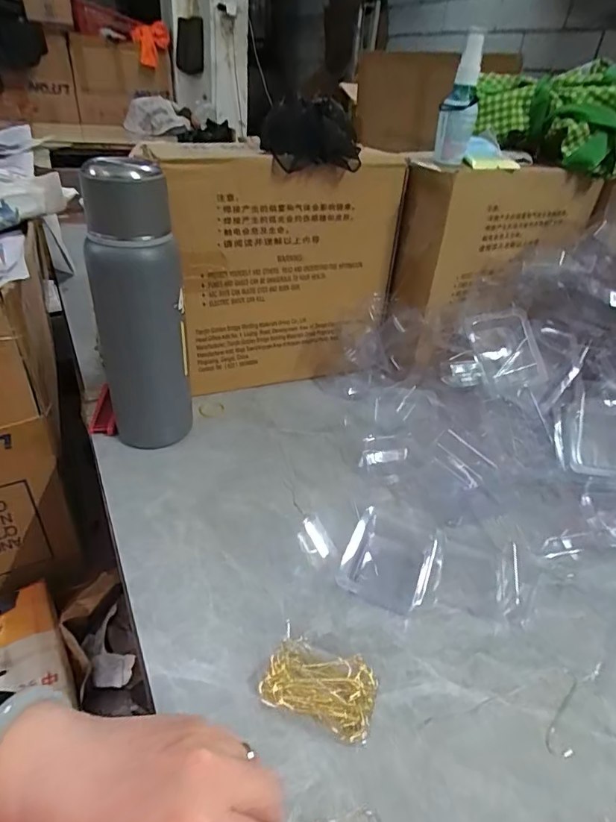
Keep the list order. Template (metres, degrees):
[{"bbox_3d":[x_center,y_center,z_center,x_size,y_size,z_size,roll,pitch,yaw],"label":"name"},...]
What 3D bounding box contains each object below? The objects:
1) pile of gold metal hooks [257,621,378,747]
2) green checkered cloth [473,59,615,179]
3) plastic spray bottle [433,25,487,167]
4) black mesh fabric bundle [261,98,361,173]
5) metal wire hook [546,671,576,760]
[{"bbox_3d":[0.009,0.184,0.323,0.072,0.017,0.052,15,36,12],"label":"pile of gold metal hooks"},{"bbox_3d":[0.304,-0.359,0.585,0.192,0.097,0.087,19,37,18],"label":"green checkered cloth"},{"bbox_3d":[0.161,-0.326,0.501,0.037,0.116,0.032,14,36,11],"label":"plastic spray bottle"},{"bbox_3d":[0.004,-0.286,0.492,0.087,0.055,0.077,-7,37,-17],"label":"black mesh fabric bundle"},{"bbox_3d":[0.176,0.204,0.324,0.016,0.004,0.063,26,40,26],"label":"metal wire hook"}]

